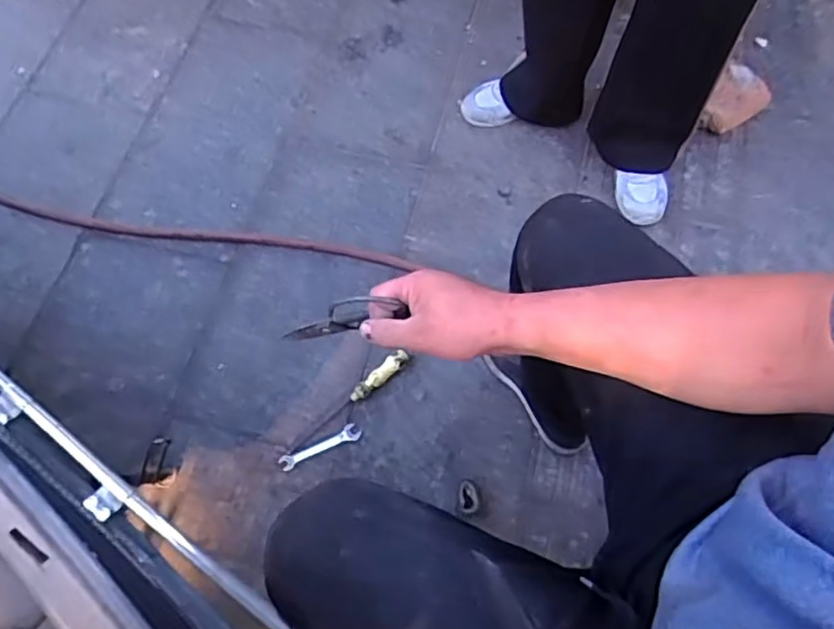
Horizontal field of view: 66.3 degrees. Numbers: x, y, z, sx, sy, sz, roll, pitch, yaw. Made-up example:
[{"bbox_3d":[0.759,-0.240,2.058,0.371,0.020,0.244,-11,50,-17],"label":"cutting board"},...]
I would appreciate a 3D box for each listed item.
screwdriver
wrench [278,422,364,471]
[{"bbox_3d":[-0.113,0.145,1.077,0.248,0.023,0.027,-38,69,-15],"label":"screwdriver"},{"bbox_3d":[-0.157,0.217,1.045,0.134,0.005,0.028,-24,66,-9],"label":"wrench"}]

